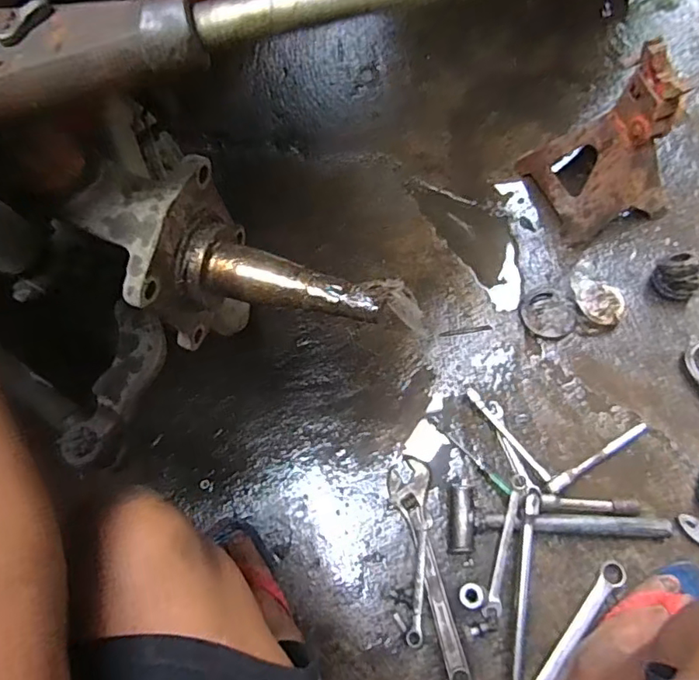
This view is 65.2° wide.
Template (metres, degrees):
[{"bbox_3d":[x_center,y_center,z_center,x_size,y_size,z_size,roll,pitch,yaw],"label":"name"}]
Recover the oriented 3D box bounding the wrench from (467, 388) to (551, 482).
[{"bbox_3d":[0.241,0.141,0.829,0.017,0.014,0.170,-36,74,-9],"label":"wrench"}]

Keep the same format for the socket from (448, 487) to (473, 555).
[{"bbox_3d":[0.160,0.258,0.784,0.030,0.031,0.094,4,72,4],"label":"socket"}]

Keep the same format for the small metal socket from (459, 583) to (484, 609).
[{"bbox_3d":[0.163,0.345,0.740,0.031,0.036,0.032,-1,72,2],"label":"small metal socket"}]

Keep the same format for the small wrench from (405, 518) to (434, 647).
[{"bbox_3d":[0.100,0.335,0.763,0.021,0.017,0.168,8,73,5],"label":"small wrench"}]

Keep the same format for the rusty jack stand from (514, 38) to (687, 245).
[{"bbox_3d":[0.421,-0.306,0.848,0.202,0.250,0.181,-17,72,-3],"label":"rusty jack stand"}]

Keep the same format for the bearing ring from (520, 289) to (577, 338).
[{"bbox_3d":[0.323,-0.042,0.890,0.079,0.009,0.083,-1,72,2],"label":"bearing ring"}]

